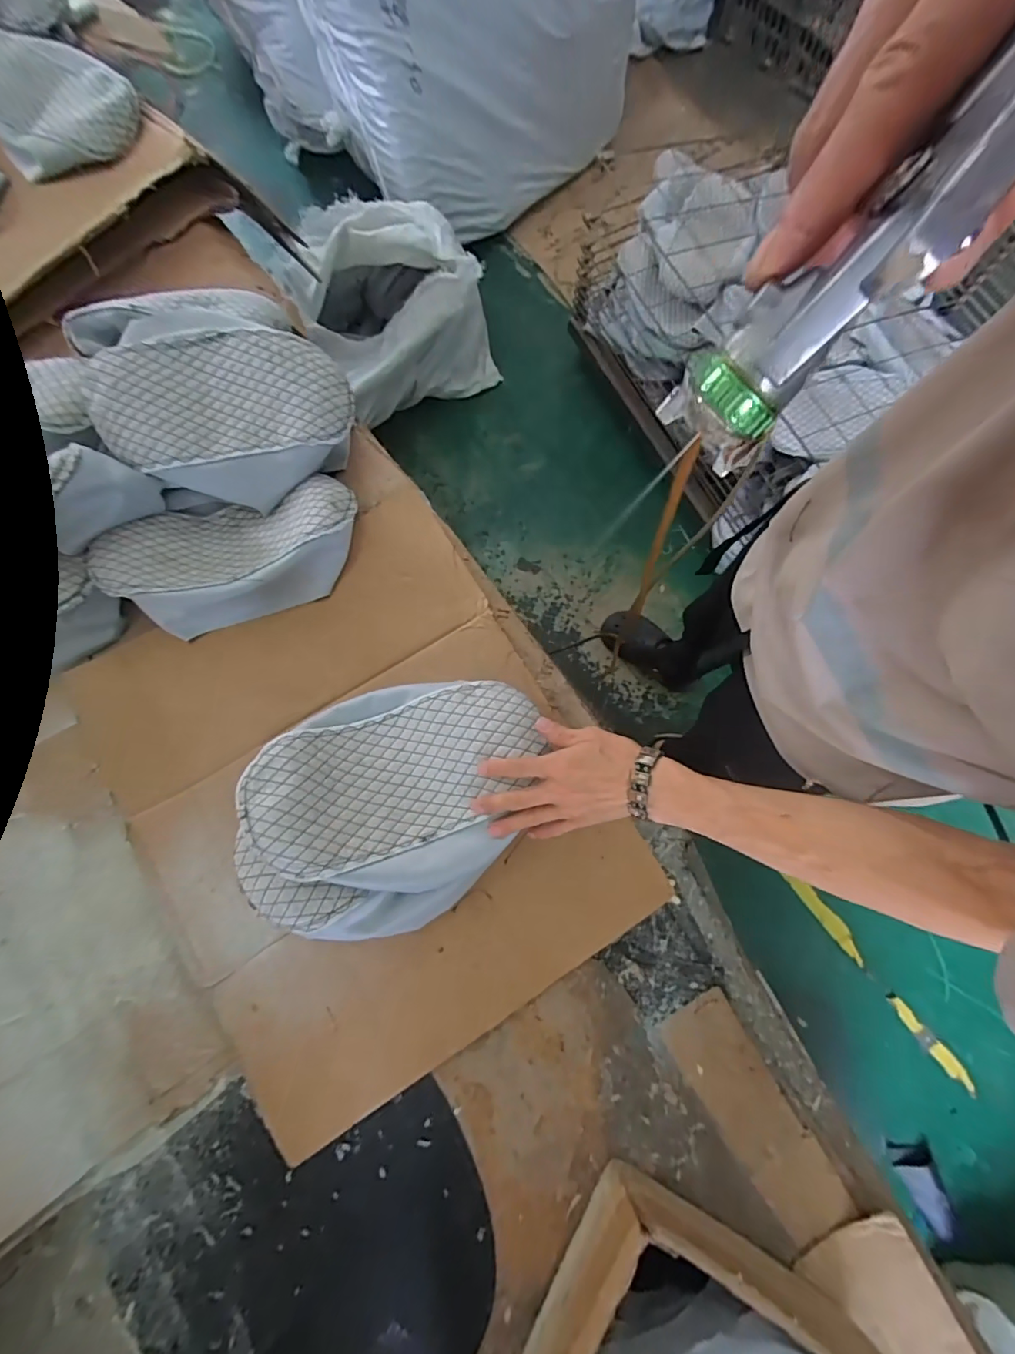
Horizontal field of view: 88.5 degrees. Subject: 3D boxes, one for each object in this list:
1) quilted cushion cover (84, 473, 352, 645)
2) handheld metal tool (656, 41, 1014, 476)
[{"bbox_3d":[-0.343,-0.158,0.661,0.301,0.068,0.172,-14,77,-4],"label":"quilted cushion cover"},{"bbox_3d":[0.095,-0.111,0.123,0.041,0.134,0.040,-23,75,-43],"label":"handheld metal tool"}]

